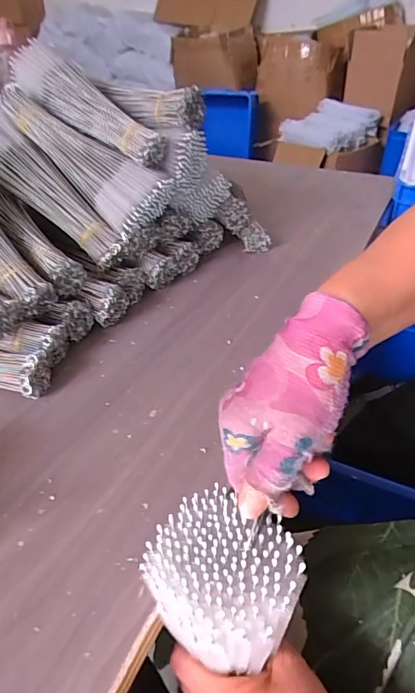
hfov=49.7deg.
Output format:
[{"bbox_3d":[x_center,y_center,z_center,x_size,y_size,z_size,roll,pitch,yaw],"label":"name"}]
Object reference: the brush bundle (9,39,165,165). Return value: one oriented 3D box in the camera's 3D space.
[{"bbox_3d":[-0.155,-0.313,0.584,0.253,0.052,0.065,39,47,13],"label":"brush bundle"}]

